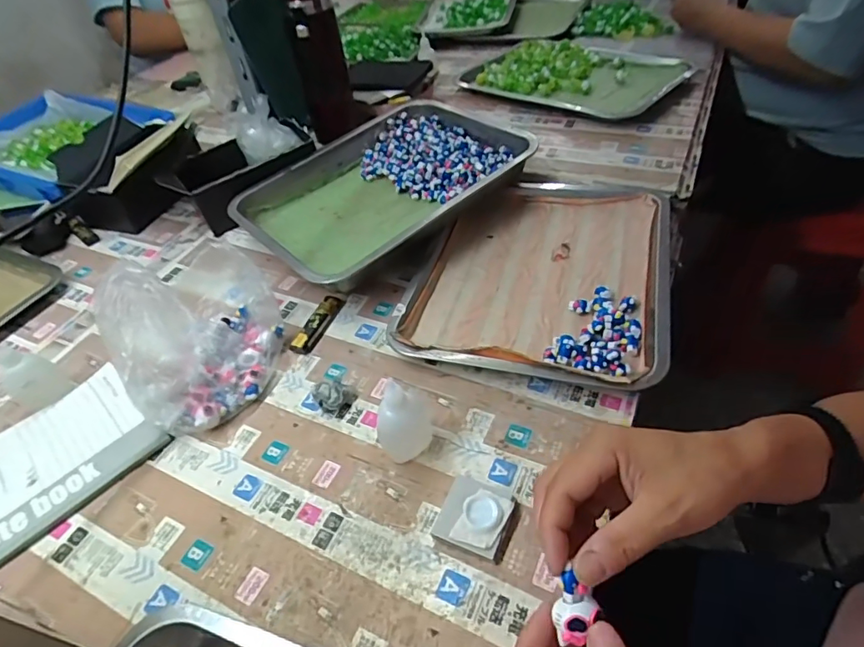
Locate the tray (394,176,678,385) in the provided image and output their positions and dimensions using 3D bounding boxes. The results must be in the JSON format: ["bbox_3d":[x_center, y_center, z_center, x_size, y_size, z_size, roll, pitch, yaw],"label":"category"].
[{"bbox_3d":[0.120,-0.061,0.555,0.264,0.038,0.306,10,48,17],"label":"tray"}]

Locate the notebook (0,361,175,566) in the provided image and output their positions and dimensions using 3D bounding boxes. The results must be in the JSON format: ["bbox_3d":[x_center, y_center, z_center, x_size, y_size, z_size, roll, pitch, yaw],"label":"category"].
[{"bbox_3d":[-0.360,0.129,0.454,0.145,0.009,0.190,29,56,31],"label":"notebook"}]

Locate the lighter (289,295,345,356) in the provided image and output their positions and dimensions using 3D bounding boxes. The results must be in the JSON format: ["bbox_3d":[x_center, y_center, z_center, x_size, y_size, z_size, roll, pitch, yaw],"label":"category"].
[{"bbox_3d":[-0.124,-0.001,0.545,0.022,0.010,0.081,13,49,19],"label":"lighter"}]

